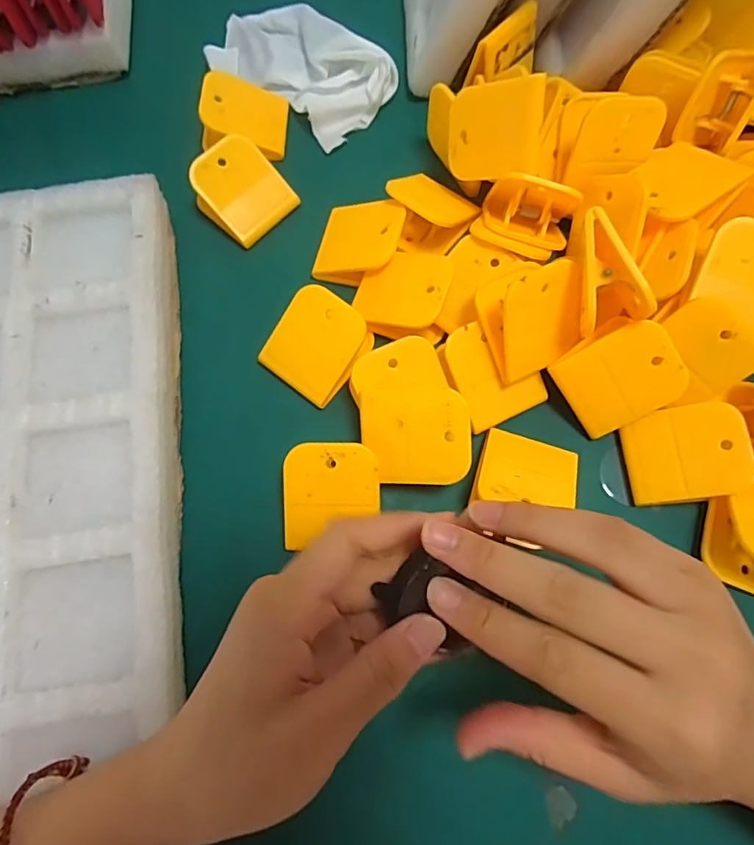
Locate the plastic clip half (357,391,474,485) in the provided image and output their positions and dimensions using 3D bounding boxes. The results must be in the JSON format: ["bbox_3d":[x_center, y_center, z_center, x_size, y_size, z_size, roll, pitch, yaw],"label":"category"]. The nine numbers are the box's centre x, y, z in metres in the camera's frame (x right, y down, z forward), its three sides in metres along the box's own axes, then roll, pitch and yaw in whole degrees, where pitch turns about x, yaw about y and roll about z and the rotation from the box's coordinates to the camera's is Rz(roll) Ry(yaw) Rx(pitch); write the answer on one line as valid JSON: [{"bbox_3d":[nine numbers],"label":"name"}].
[{"bbox_3d":[0.018,0.007,0.257,0.054,0.004,0.046,-1,90,14],"label":"plastic clip half"}]

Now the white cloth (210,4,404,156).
[{"bbox_3d":[-0.053,-0.249,0.358,0.128,0.021,0.076,38,77,12],"label":"white cloth"}]

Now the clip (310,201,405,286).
[{"bbox_3d":[-0.011,-0.108,0.307,0.047,0.023,0.050,15,74,6],"label":"clip"}]

